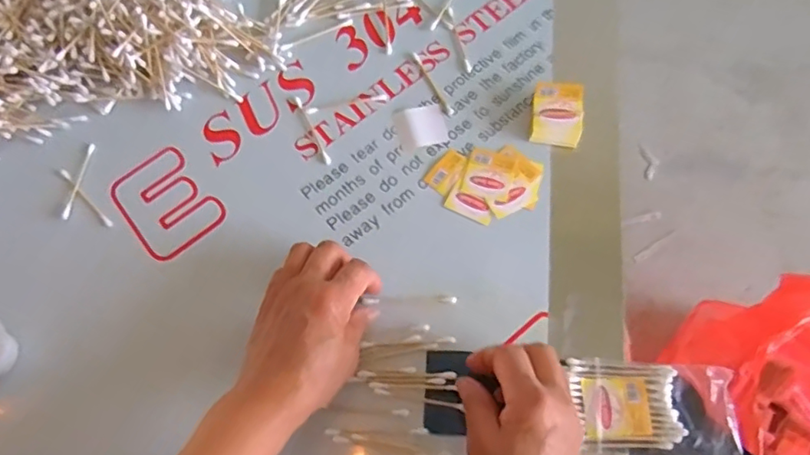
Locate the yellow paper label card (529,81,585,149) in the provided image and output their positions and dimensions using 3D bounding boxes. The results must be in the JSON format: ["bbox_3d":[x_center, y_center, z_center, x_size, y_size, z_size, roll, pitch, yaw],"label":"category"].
[{"bbox_3d":[0.129,-0.095,0.479,0.041,0.025,0.049,7,71,4],"label":"yellow paper label card"}]

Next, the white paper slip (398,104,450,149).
[{"bbox_3d":[0.016,-0.089,0.493,0.039,0.004,0.039,-18,71,-5],"label":"white paper slip"}]

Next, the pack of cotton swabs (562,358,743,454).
[{"bbox_3d":[0.173,0.127,0.396,0.105,0.018,0.063,4,70,3],"label":"pack of cotton swabs"}]

